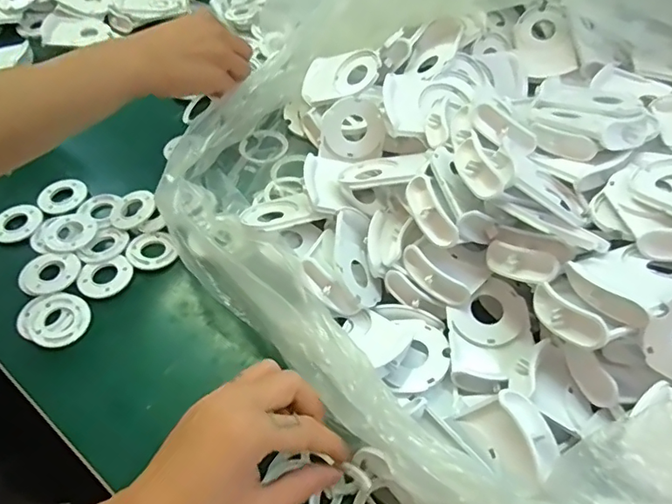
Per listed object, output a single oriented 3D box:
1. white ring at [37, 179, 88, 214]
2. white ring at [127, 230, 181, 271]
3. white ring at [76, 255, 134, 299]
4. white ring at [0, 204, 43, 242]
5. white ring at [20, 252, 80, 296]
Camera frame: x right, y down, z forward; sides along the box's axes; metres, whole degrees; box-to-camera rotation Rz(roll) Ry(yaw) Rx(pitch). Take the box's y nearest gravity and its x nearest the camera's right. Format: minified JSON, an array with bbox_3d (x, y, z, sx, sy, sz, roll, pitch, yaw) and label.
[{"bbox_3d":[-0.266,-0.056,0.487,0.044,0.004,0.044,-1,52,1],"label":"white ring"},{"bbox_3d":[-0.162,-0.001,0.443,0.041,0.008,0.041,-1,52,1],"label":"white ring"},{"bbox_3d":[-0.194,0.021,0.421,0.043,0.004,0.039,-18,54,-12],"label":"white ring"},{"bbox_3d":[-0.297,-0.027,0.466,0.043,0.008,0.043,-1,52,1],"label":"white ring"},{"bbox_3d":[-0.242,0.018,0.423,0.049,0.004,0.041,-9,52,-6],"label":"white ring"}]

